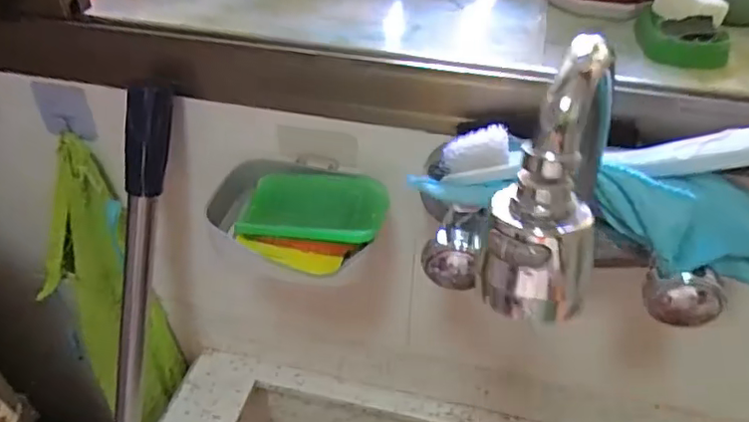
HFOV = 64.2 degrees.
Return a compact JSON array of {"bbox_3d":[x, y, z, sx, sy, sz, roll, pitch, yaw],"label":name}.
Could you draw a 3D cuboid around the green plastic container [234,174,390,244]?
[{"bbox_3d":[-0.042,-0.001,0.457,0.101,0.018,0.076,6,35,5],"label":"green plastic container"}]

